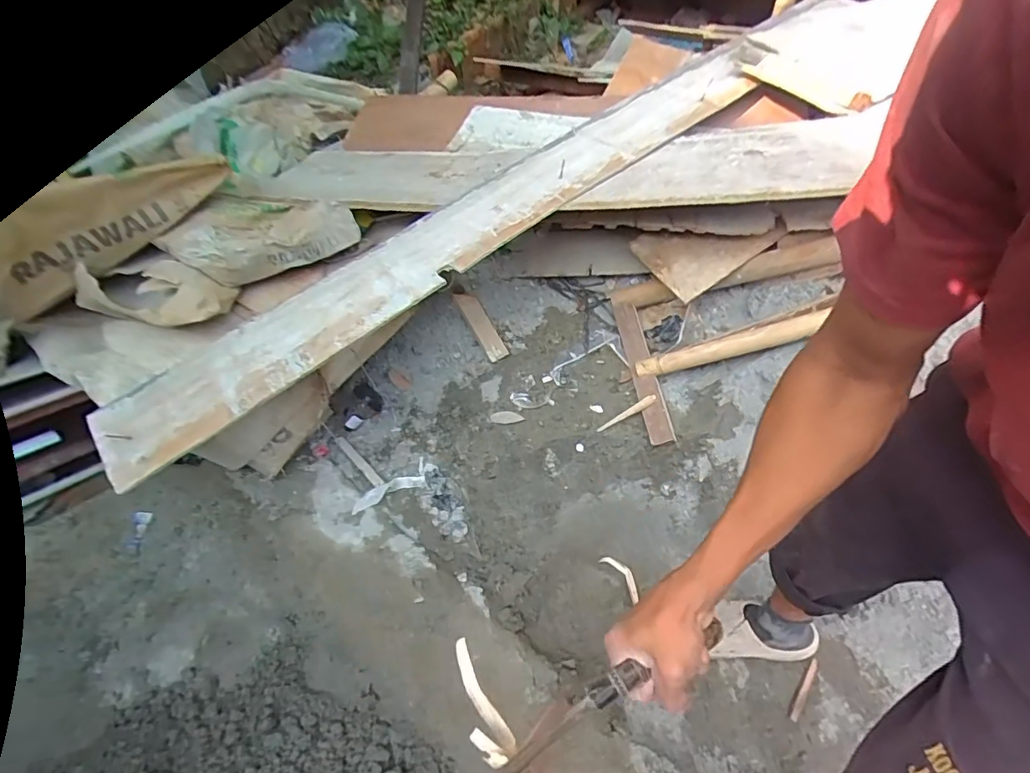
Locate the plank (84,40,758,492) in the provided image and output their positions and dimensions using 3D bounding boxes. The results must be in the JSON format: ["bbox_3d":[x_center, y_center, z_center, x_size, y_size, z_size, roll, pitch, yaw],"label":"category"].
[{"bbox_3d":[-0.072,-0.398,1.150,1.719,0.042,0.262,-38,57,-17],"label":"plank"}]

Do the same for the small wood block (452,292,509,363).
[{"bbox_3d":[-0.096,-0.173,1.438,0.061,0.023,0.218,-33,90,-18],"label":"small wood block"}]

